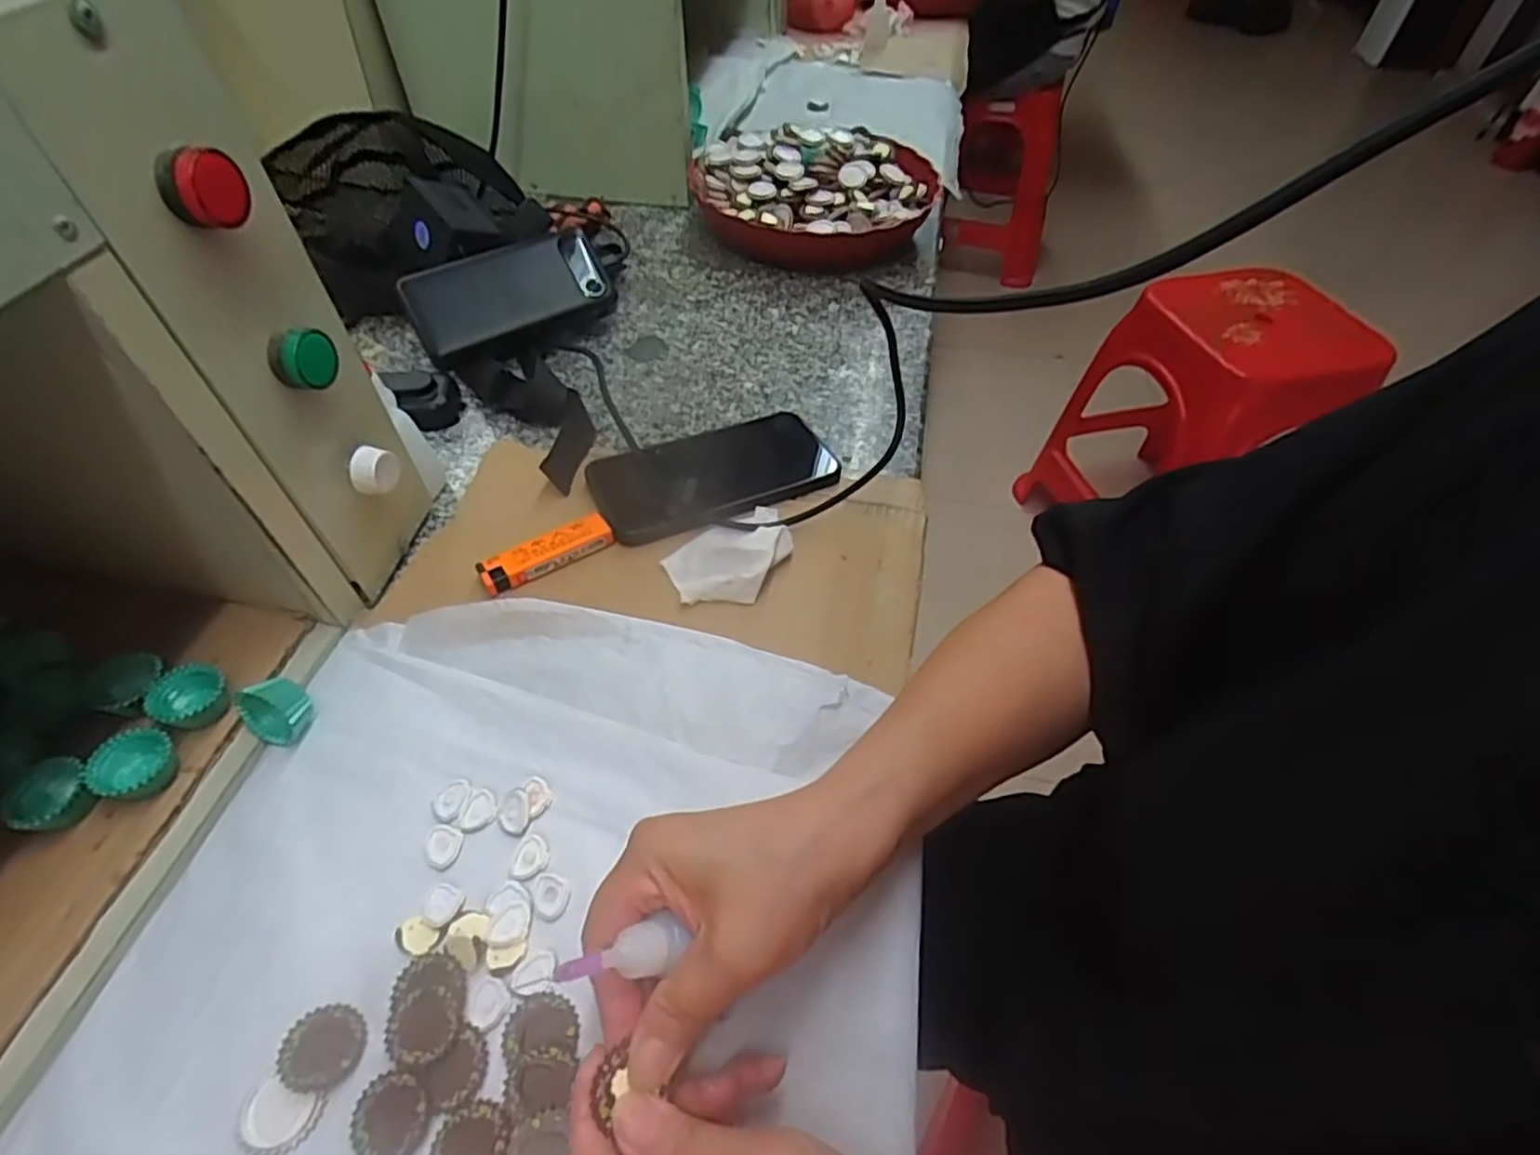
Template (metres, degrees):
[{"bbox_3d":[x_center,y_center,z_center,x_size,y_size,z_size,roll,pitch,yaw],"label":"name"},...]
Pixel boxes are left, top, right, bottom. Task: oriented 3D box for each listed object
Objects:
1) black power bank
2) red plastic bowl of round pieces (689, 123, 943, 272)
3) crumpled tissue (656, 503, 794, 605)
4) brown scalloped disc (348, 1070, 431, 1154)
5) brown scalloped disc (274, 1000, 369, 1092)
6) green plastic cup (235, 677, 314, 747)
[{"bbox_3d":[-0.209,-0.233,0.584,0.154,0.017,0.069,-26,86,-20],"label":"black power bank"},{"bbox_3d":[0.047,-0.388,0.739,0.249,0.071,0.214,0,50,-2],"label":"red plastic bowl of round pieces"},{"bbox_3d":[-0.020,-0.015,0.436,0.084,0.024,0.058,-35,59,-27],"label":"crumpled tissue"},{"bbox_3d":[-0.140,0.198,0.264,0.028,0.005,0.027,1,50,-1],"label":"brown scalloped disc"},{"bbox_3d":[-0.172,0.180,0.277,0.028,0.006,0.030,1,50,-1],"label":"brown scalloped disc"},{"bbox_3d":[-0.245,0.065,0.359,0.032,0.028,0.027,29,55,20],"label":"green plastic cup"}]

